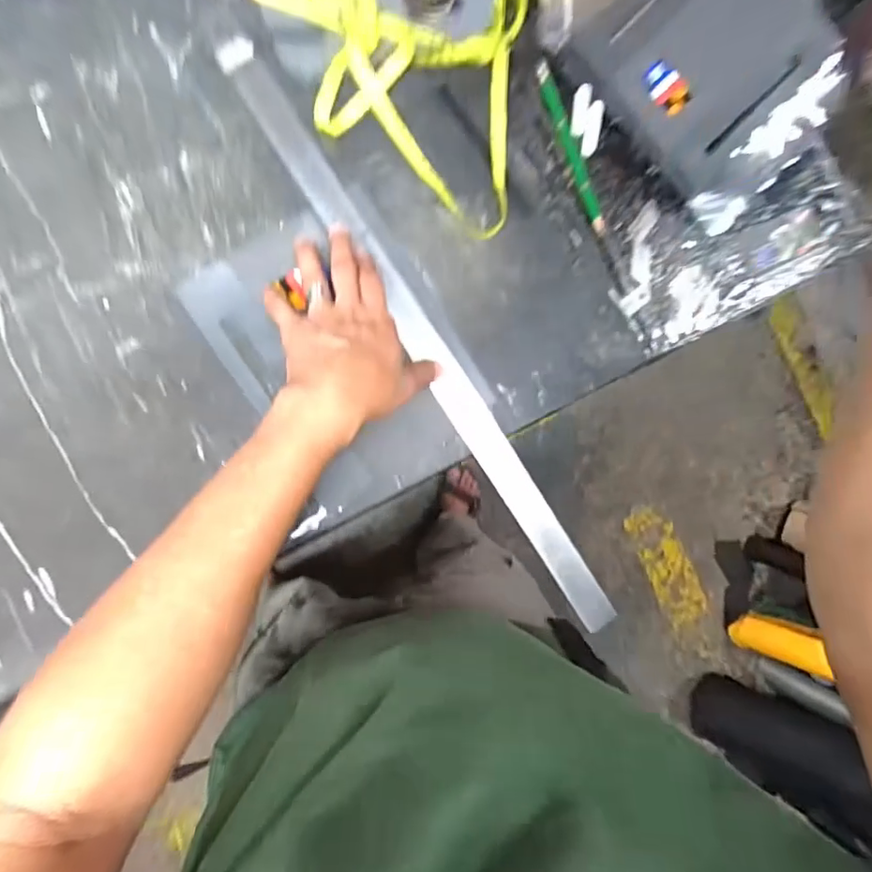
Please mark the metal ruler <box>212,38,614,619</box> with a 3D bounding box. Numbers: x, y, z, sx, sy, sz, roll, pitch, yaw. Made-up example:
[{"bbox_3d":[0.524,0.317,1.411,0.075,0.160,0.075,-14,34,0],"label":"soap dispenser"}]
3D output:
[{"bbox_3d":[-0.007,-0.076,0.469,0.031,0.010,0.580,-33,95,-8],"label":"metal ruler"}]

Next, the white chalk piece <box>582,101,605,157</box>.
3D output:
[{"bbox_3d":[0.148,-0.290,0.510,0.013,0.008,0.050,13,87,-9],"label":"white chalk piece"}]

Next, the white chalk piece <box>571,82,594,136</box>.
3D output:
[{"bbox_3d":[0.138,-0.310,0.512,0.013,0.010,0.049,11,87,-9],"label":"white chalk piece"}]

